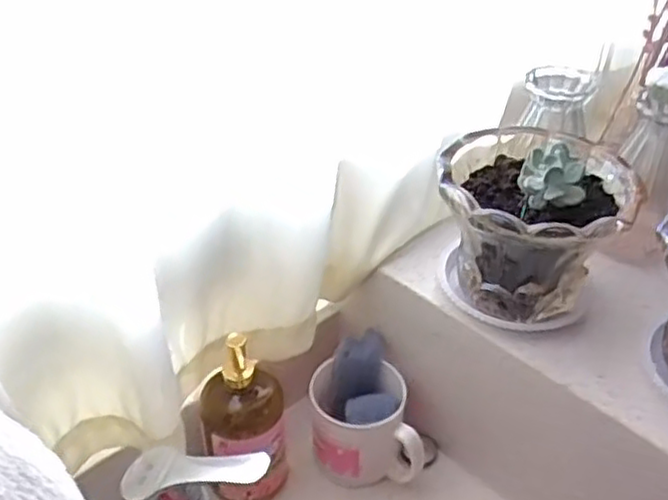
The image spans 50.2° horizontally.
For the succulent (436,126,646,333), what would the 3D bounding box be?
[{"bbox_3d":[0.165,-0.021,0.602,0.153,0.146,0.160,13,40,17],"label":"succulent"}]

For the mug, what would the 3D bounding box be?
[{"bbox_3d":[0.035,0.172,0.695,0.114,0.107,0.083,2,38,3],"label":"mug"}]

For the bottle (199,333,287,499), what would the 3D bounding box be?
[{"bbox_3d":[-0.081,0.157,0.646,0.072,0.193,0.065,-6,38,-6],"label":"bottle"}]

